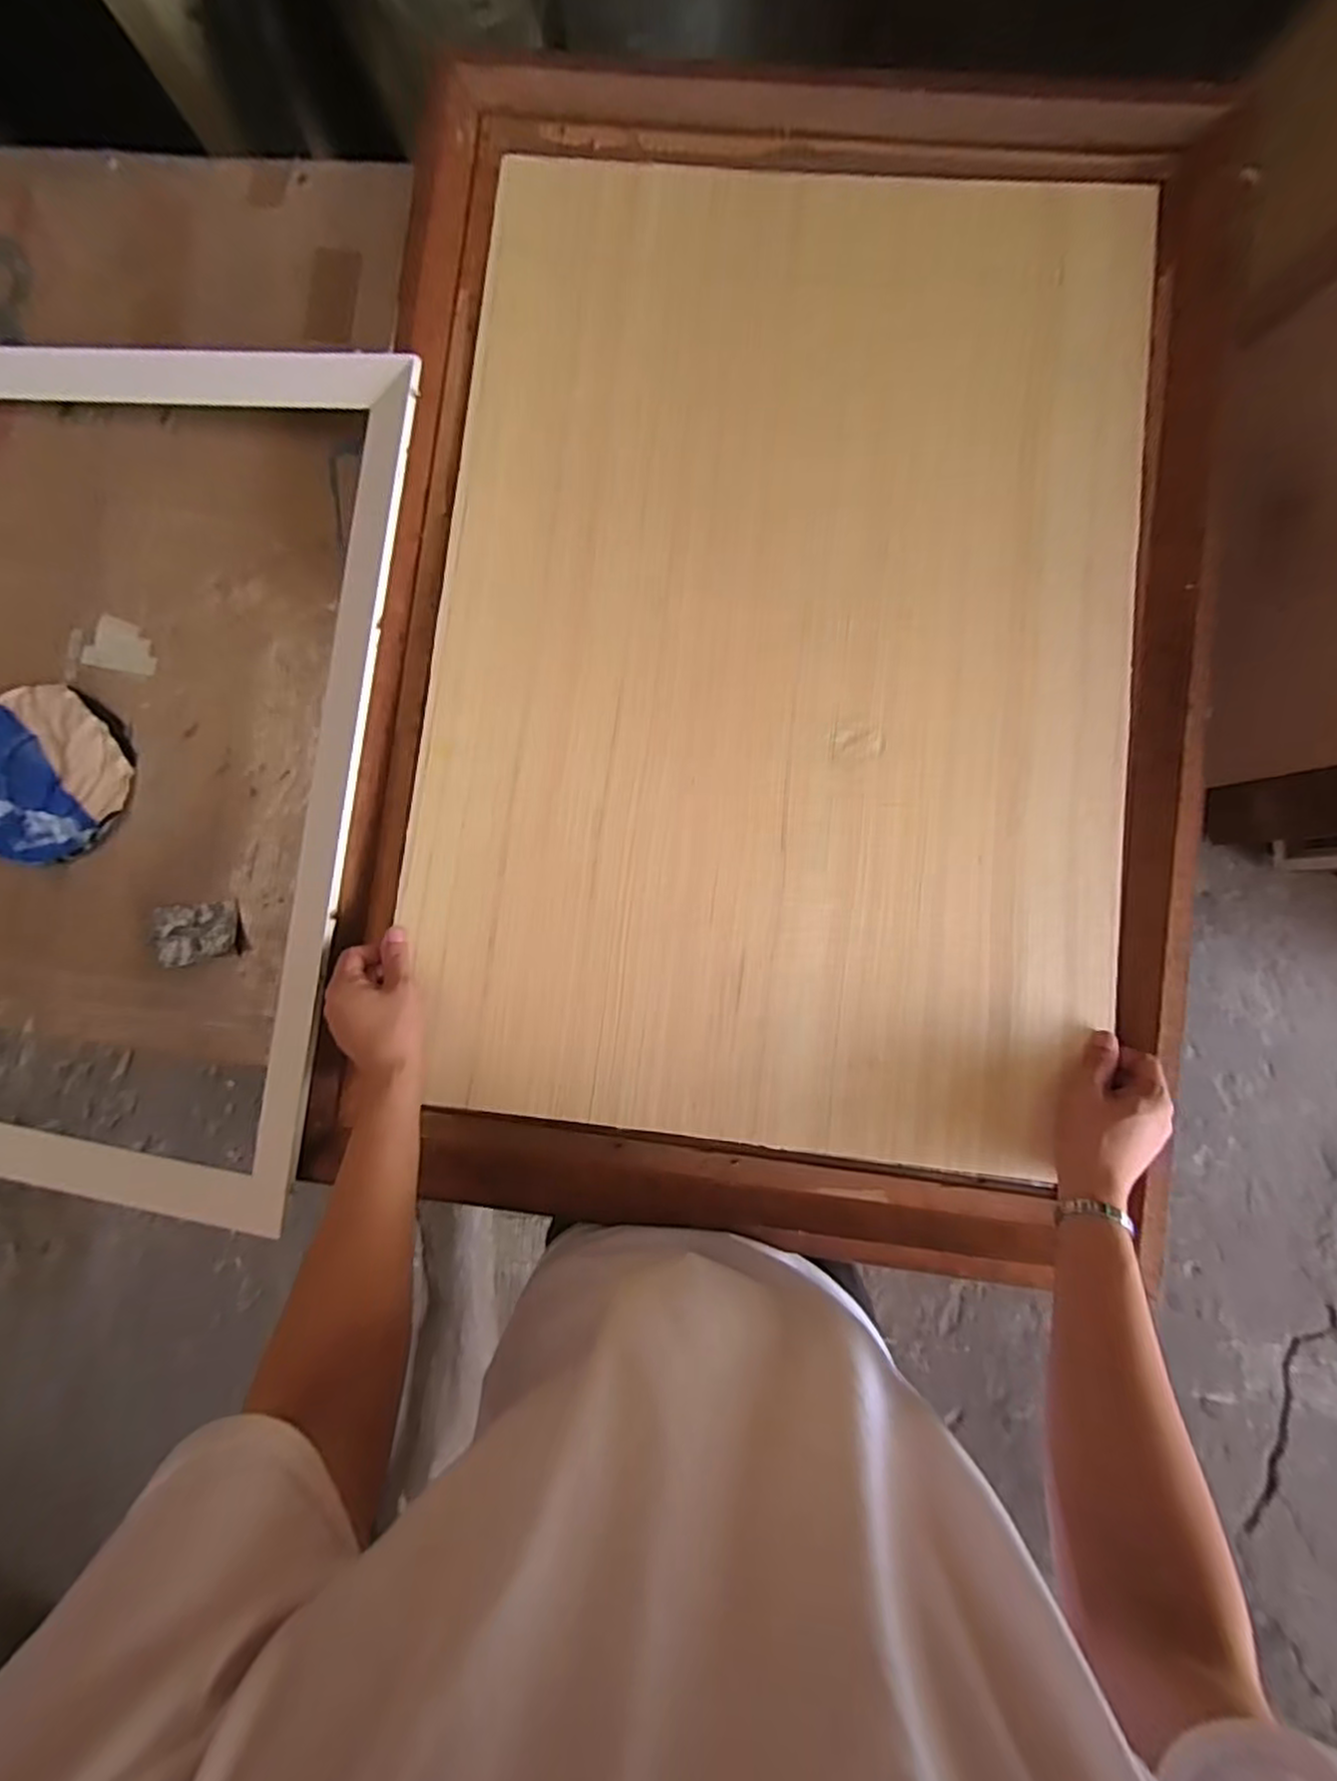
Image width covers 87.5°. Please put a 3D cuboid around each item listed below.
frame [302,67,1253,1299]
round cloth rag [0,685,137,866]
[{"bbox_3d":[0.093,-0.214,0.620,0.723,0.056,1.029,6,86,6],"label":"frame"},{"bbox_3d":[-0.607,-0.116,0.685,0.158,0.017,0.171,0,87,5],"label":"round cloth rag"}]

